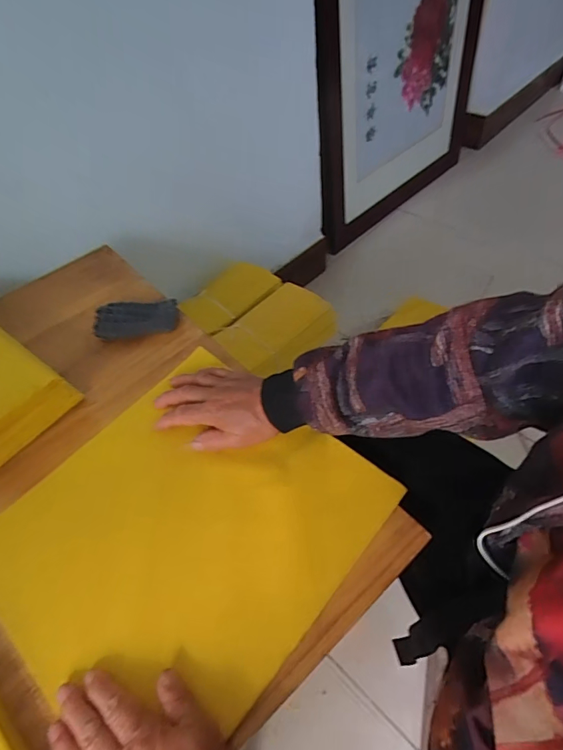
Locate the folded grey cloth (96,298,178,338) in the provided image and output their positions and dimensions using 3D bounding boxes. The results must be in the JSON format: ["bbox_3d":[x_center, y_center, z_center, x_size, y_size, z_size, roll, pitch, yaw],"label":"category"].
[{"bbox_3d":[-0.195,-0.075,0.573,0.114,0.037,0.048,-10,51,-3],"label":"folded grey cloth"}]

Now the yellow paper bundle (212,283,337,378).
[{"bbox_3d":[-0.009,-0.093,0.853,0.222,0.065,0.141,-35,56,-20],"label":"yellow paper bundle"}]

